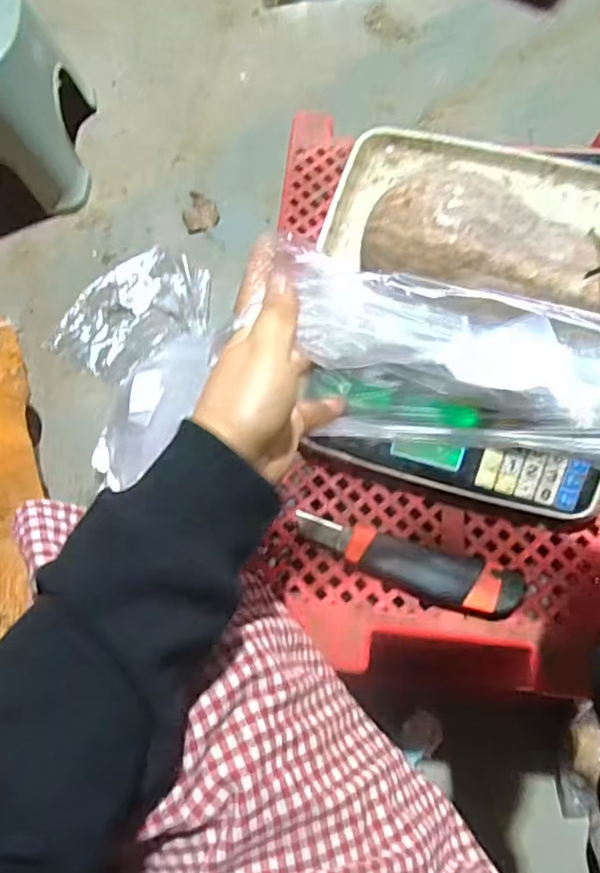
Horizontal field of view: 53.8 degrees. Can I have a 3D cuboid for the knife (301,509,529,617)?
[{"bbox_3d":[0.088,0.107,0.488,0.186,0.028,0.043,13,72,7],"label":"knife"}]

